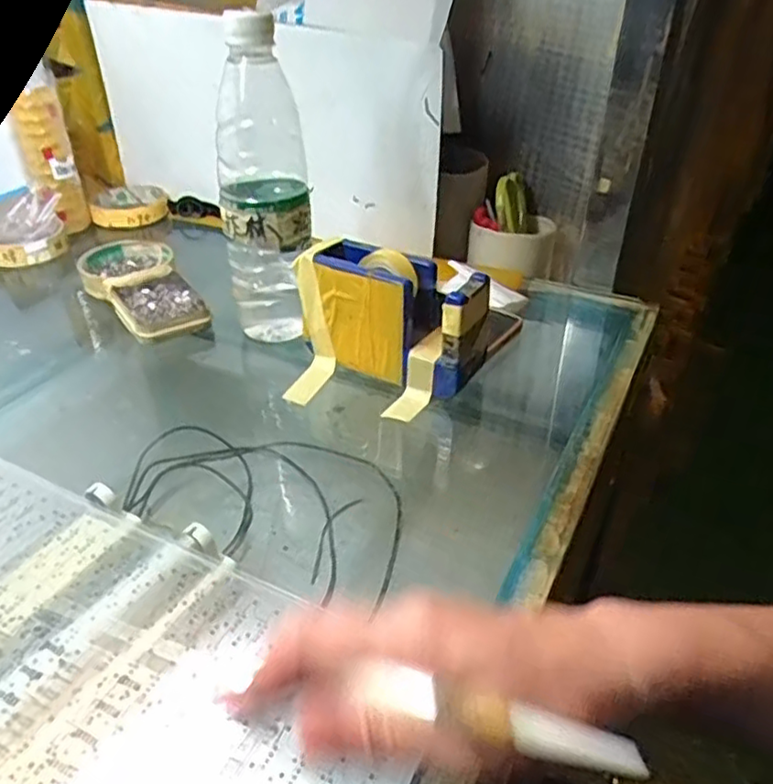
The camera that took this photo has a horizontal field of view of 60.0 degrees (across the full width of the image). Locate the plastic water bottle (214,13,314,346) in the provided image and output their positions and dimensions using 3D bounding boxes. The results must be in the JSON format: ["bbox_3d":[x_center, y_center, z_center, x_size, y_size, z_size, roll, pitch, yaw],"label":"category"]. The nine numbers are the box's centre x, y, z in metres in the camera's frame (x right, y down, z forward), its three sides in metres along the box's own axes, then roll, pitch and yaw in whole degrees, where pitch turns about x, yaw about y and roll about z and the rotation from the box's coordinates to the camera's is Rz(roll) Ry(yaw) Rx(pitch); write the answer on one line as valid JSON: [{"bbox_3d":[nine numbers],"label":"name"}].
[{"bbox_3d":[-0.090,-0.148,0.496,0.064,0.220,0.070,-5,35,-7],"label":"plastic water bottle"}]

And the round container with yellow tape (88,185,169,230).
[{"bbox_3d":[-0.296,-0.216,0.775,0.082,0.019,0.099,-11,36,-13],"label":"round container with yellow tape"}]

